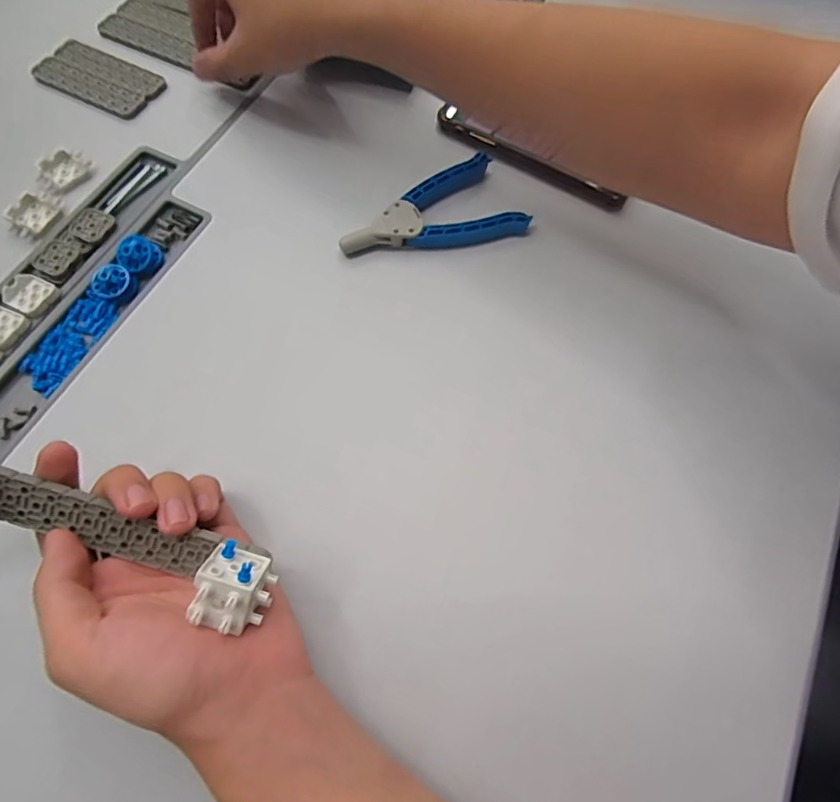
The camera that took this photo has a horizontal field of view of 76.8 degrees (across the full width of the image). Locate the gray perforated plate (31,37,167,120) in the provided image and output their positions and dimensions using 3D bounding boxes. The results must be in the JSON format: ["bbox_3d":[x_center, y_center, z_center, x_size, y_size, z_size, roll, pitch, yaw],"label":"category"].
[{"bbox_3d":[-0.262,-0.263,0.431,0.102,0.004,0.054,25,68,7],"label":"gray perforated plate"}]

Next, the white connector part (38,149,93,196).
[{"bbox_3d":[-0.263,-0.170,0.390,0.026,0.010,0.036,37,70,12],"label":"white connector part"}]

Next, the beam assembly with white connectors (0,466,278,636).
[{"bbox_3d":[-0.143,0.063,0.237,0.154,0.039,0.033,18,68,3],"label":"beam assembly with white connectors"}]

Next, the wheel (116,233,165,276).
[{"bbox_3d":[-0.189,-0.100,0.358,0.026,0.016,0.020,-32,73,-15],"label":"wheel"}]

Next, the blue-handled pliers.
[{"bbox_3d":[0.008,-0.129,0.376,0.129,0.017,0.068,-24,71,-12],"label":"blue-handled pliers"}]

